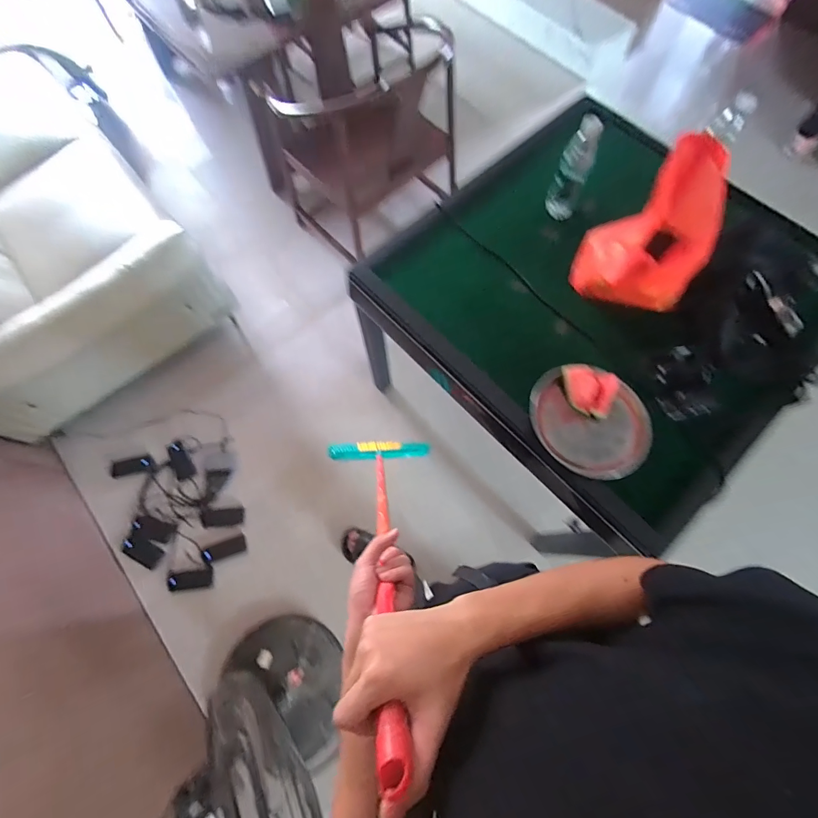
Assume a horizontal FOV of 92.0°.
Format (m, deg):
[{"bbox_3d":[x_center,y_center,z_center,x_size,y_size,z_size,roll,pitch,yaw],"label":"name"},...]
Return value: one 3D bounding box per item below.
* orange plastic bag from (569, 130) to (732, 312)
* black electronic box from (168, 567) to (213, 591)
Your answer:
[{"bbox_3d":[0.510,-0.369,0.851,0.207,0.237,0.261,-14,72,-4],"label":"orange plastic bag"},{"bbox_3d":[-0.788,0.614,1.423,0.153,0.016,0.060,-10,72,-2],"label":"black electronic box"}]

